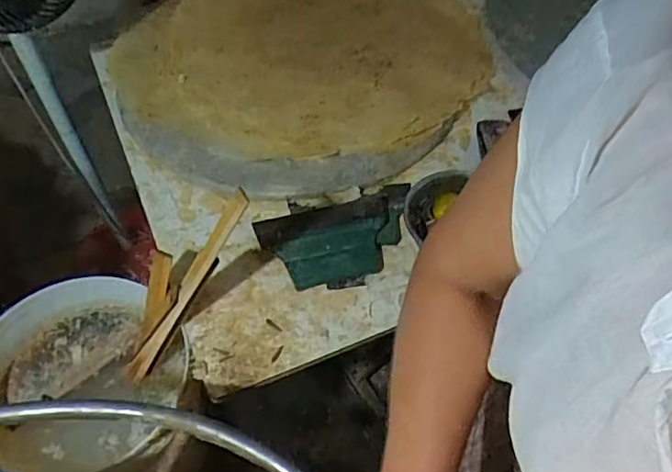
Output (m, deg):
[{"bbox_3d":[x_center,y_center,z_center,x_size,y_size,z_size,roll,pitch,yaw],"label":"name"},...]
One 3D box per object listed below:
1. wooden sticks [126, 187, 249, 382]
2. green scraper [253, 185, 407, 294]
[{"bbox_3d":[-0.207,0.050,0.754,0.029,0.339,0.102,7,42,-47],"label":"wooden sticks"},{"bbox_3d":[0.011,-0.002,0.860,0.239,0.016,0.135,-15,56,-11],"label":"green scraper"}]

